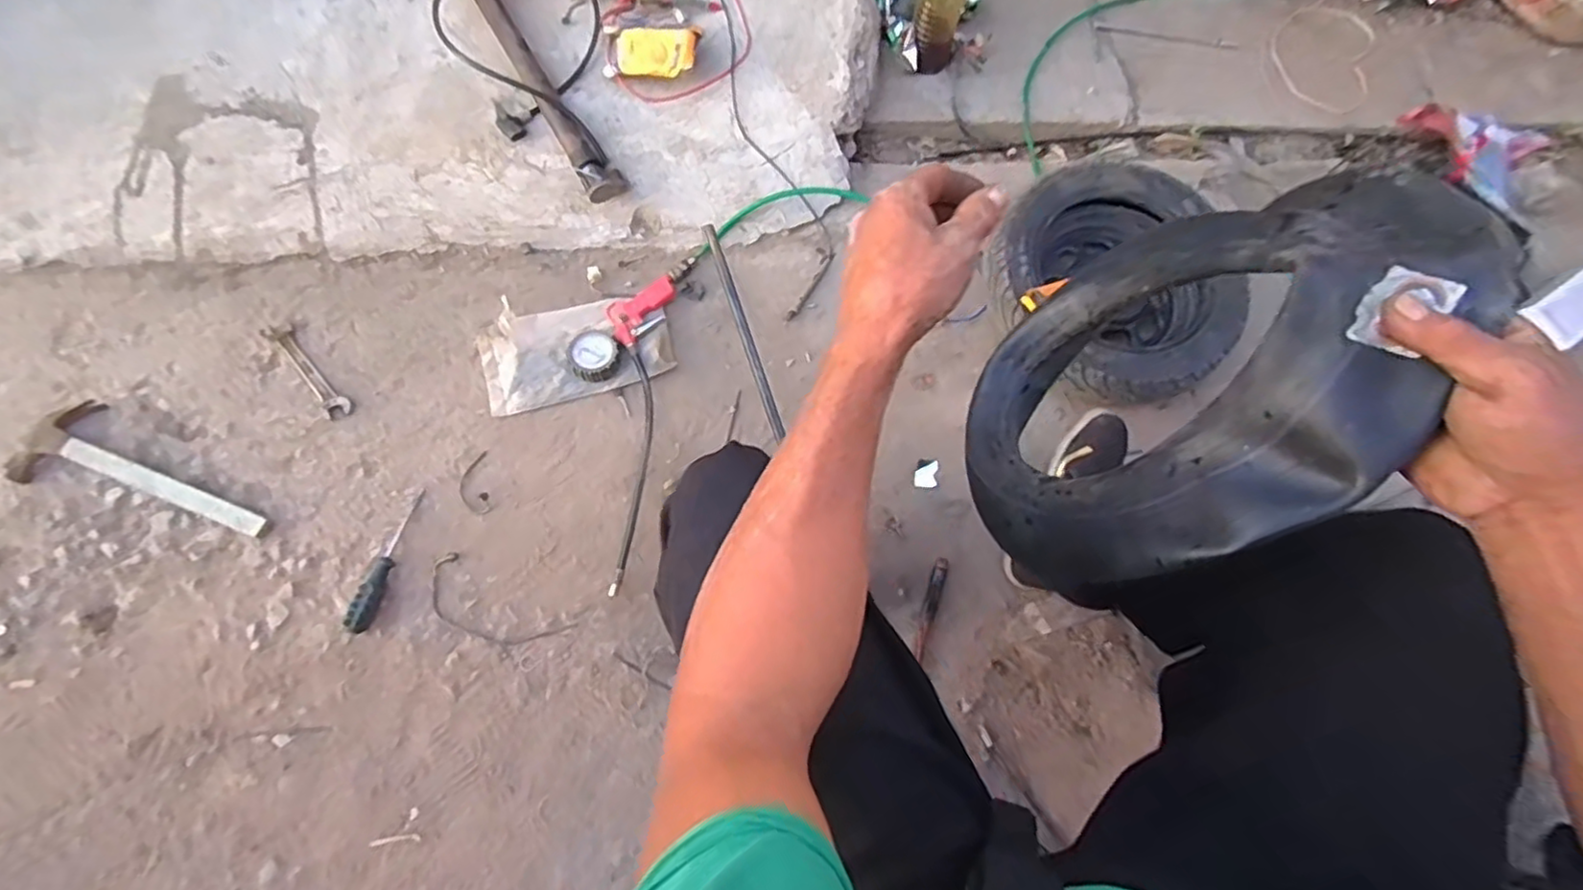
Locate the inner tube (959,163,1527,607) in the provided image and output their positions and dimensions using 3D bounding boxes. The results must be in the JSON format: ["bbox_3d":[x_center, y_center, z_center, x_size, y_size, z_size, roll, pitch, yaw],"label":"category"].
[{"bbox_3d":[0.268,-0.049,0.525,0.071,0.359,0.324,31,94,-17],"label":"inner tube"}]

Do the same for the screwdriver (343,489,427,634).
[{"bbox_3d":[-0.514,0.144,0.857,0.025,0.021,0.185,10,61,4],"label":"screwdriver"}]

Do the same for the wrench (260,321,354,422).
[{"bbox_3d":[-0.666,-0.104,0.926,0.035,0.007,0.180,-42,81,-16],"label":"wrench"}]

